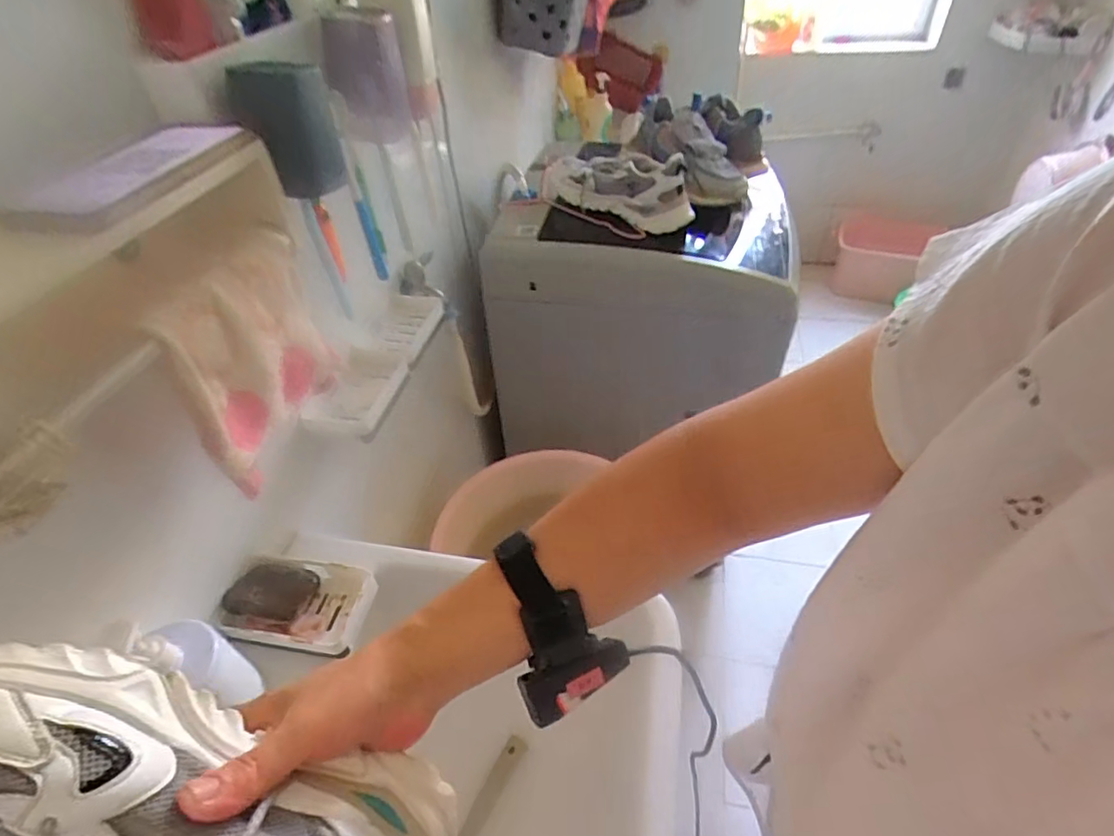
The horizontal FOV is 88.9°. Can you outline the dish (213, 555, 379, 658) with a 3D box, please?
[{"bbox_3d":[-0.261,0.188,0.581,0.143,0.033,0.087,3,44,8],"label":"dish"}]

